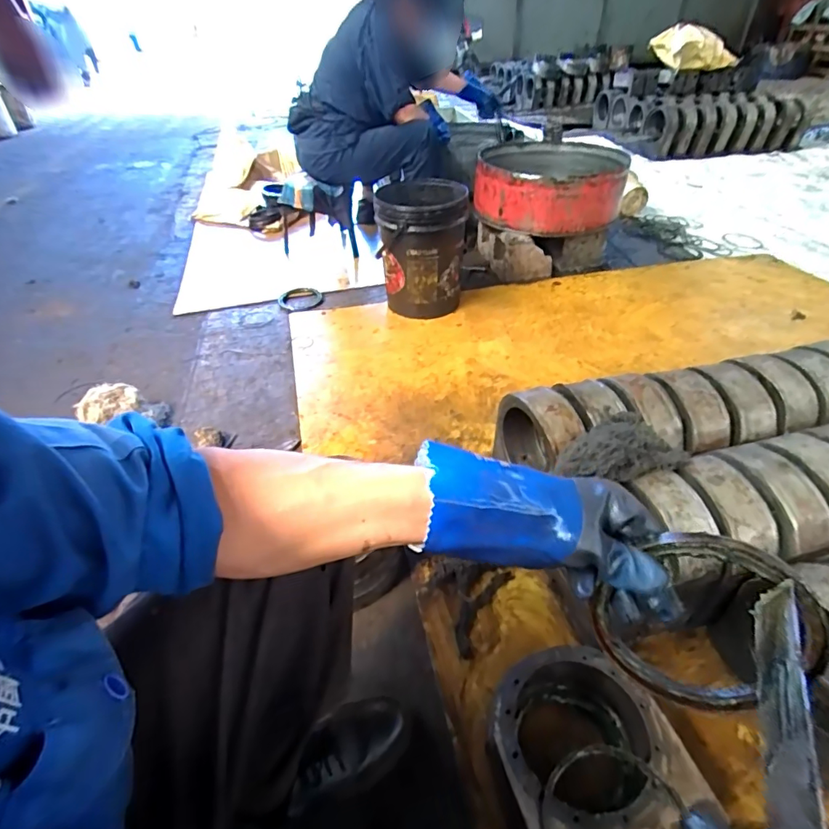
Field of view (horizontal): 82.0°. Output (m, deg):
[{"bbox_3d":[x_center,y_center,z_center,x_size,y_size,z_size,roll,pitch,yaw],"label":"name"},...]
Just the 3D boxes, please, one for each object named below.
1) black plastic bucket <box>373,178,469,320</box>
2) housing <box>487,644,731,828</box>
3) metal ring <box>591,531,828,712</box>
[{"bbox_3d":[0.017,-0.565,1.644,0.277,0.378,0.360,-4,40,-3],"label":"black plastic bucket"},{"bbox_3d":[0.221,0.463,0.640,0.223,0.118,0.238,-11,41,-12],"label":"housing"},{"bbox_3d":[0.223,0.165,0.368,0.137,0.160,0.016,34,34,9],"label":"metal ring"}]

